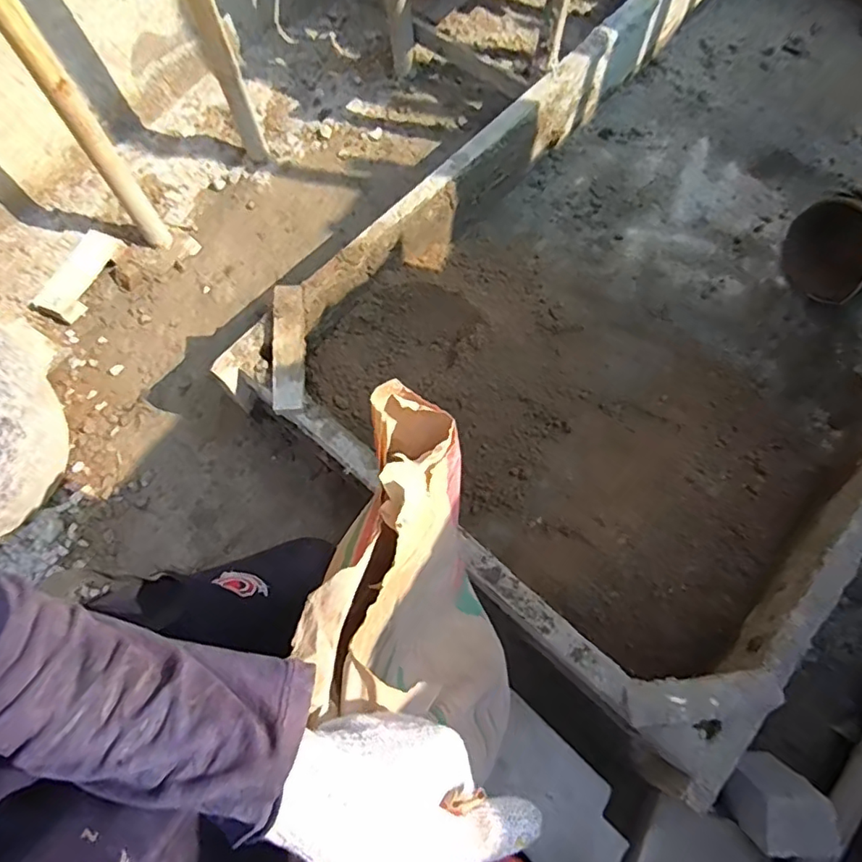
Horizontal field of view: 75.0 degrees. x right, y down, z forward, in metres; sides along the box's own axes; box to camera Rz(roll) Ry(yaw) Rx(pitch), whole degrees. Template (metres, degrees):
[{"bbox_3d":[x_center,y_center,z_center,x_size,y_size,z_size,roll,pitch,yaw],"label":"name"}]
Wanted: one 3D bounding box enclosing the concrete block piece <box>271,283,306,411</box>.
[{"bbox_3d":[-0.286,-0.169,1.130,0.060,0.033,0.272,-4,72,0],"label":"concrete block piece"}]

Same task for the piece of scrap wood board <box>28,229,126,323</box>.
[{"bbox_3d":[-0.926,-0.413,1.491,0.110,0.035,0.257,29,78,-9],"label":"piece of scrap wood board"}]

